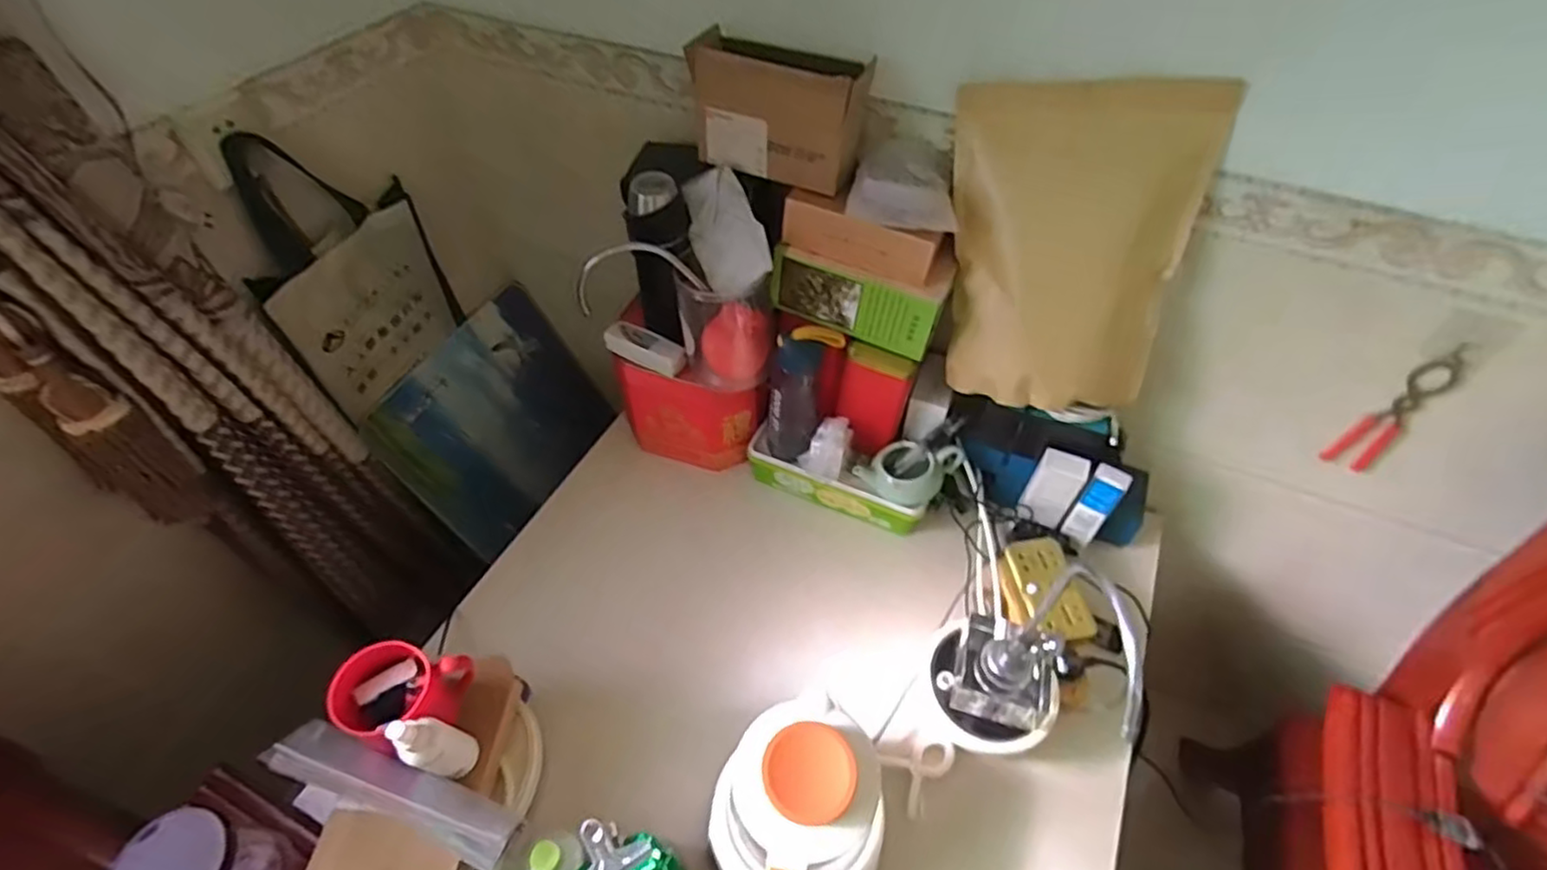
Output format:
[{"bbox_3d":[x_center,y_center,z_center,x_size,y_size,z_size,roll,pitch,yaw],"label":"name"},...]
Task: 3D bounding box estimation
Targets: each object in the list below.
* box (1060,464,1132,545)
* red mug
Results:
[{"bbox_3d":[0.399,0.087,0.853,0.038,0.119,0.029,28,55,20],"label":"box"},{"bbox_3d":[-0.341,0.239,0.636,0.078,0.088,0.091,19,52,14],"label":"red mug"}]

